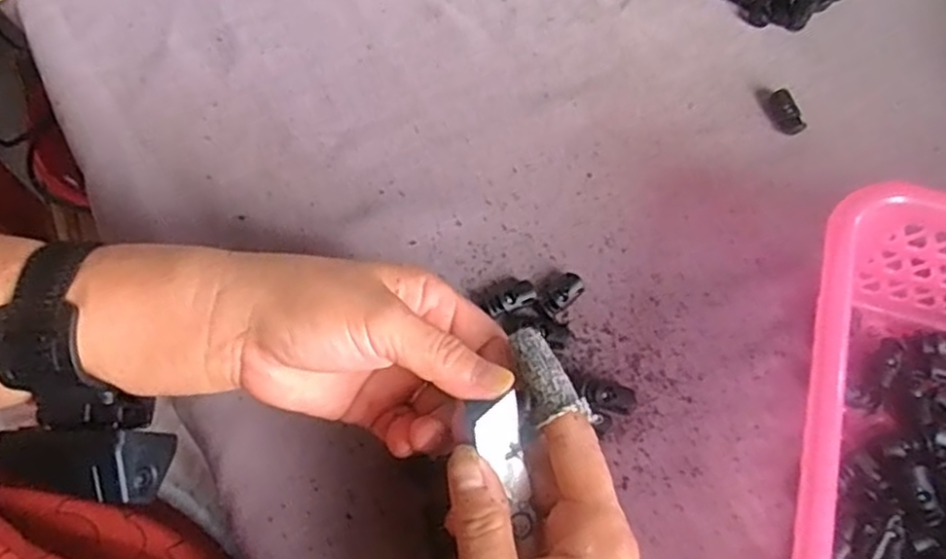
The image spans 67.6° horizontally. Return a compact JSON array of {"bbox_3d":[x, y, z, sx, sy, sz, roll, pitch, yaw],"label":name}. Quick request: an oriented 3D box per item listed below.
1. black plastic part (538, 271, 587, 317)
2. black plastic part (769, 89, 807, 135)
[{"bbox_3d":[0.048,0.008,0.379,0.025,0.009,0.013,-37,73,-16],"label":"black plastic part"},{"bbox_3d":[0.189,-0.101,0.426,0.012,0.011,0.027,-10,68,-6],"label":"black plastic part"}]

